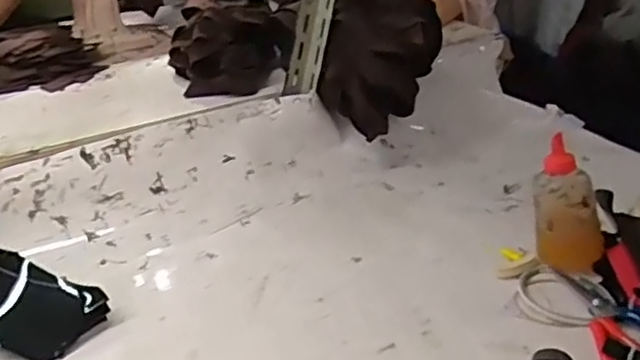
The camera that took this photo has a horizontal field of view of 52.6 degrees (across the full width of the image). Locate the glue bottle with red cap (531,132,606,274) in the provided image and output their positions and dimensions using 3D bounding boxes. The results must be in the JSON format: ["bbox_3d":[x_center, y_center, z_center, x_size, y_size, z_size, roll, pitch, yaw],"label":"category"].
[{"bbox_3d":[0.251,0.025,0.661,0.059,0.142,0.051,-15,8,-24],"label":"glue bottle with red cap"}]

